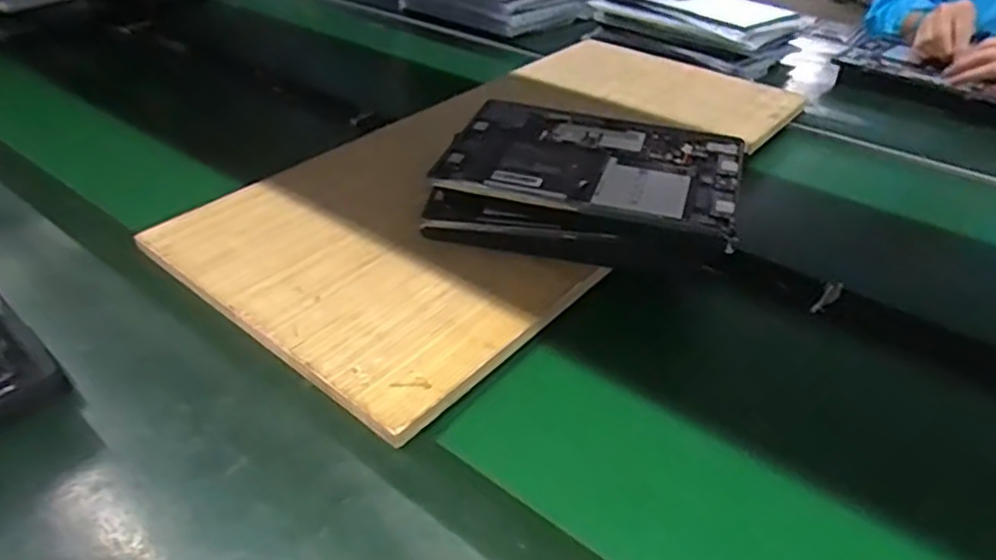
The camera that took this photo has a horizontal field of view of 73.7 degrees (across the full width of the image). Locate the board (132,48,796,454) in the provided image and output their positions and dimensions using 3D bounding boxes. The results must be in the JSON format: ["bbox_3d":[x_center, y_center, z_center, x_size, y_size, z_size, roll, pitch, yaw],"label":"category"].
[{"bbox_3d":[0.033,-0.135,0.717,0.341,0.025,0.709,27,45,30],"label":"board"}]

